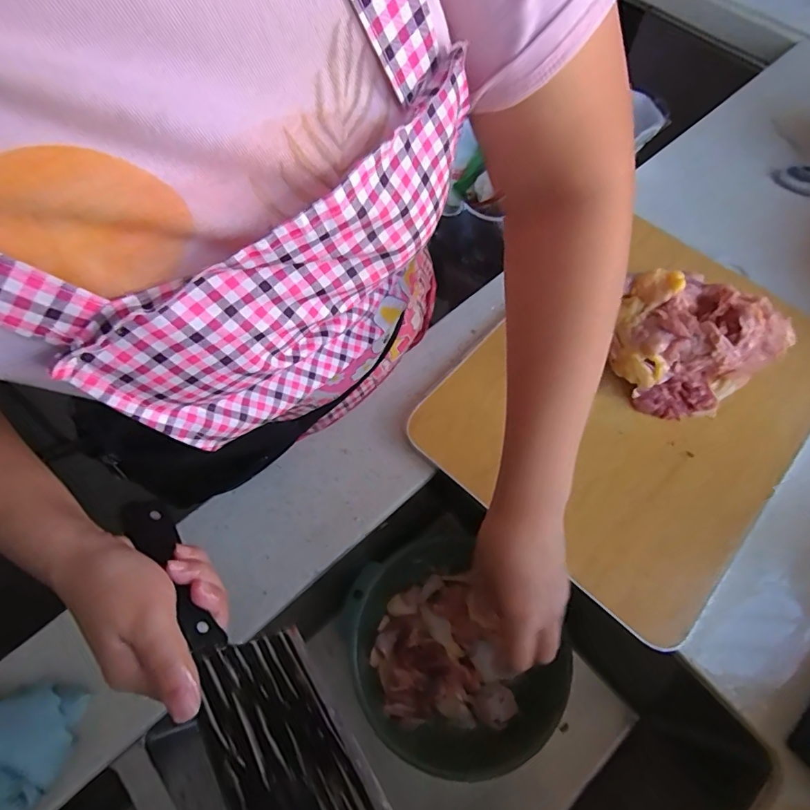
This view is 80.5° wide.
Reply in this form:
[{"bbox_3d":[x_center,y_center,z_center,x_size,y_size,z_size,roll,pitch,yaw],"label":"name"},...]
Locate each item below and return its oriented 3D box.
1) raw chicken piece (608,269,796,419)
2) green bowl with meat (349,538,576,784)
[{"bbox_3d":[0.276,-0.055,0.456,0.156,0.086,0.129,28,68,13],"label":"raw chicken piece"},{"bbox_3d":[0.045,0.283,0.540,0.203,0.080,0.242,-35,69,-15],"label":"green bowl with meat"}]

